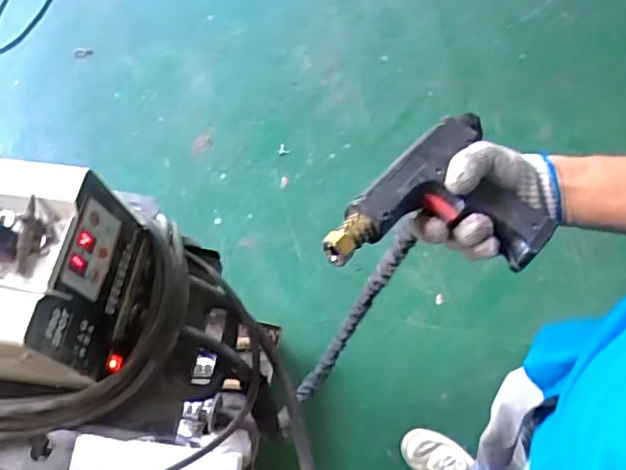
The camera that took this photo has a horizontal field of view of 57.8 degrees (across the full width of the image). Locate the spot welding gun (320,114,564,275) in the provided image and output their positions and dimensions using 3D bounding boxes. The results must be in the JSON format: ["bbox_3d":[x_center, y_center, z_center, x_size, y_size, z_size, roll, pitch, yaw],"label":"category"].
[{"bbox_3d":[0.133,-0.027,0.496,0.141,0.046,0.232,34,65,20],"label":"spot welding gun"}]

